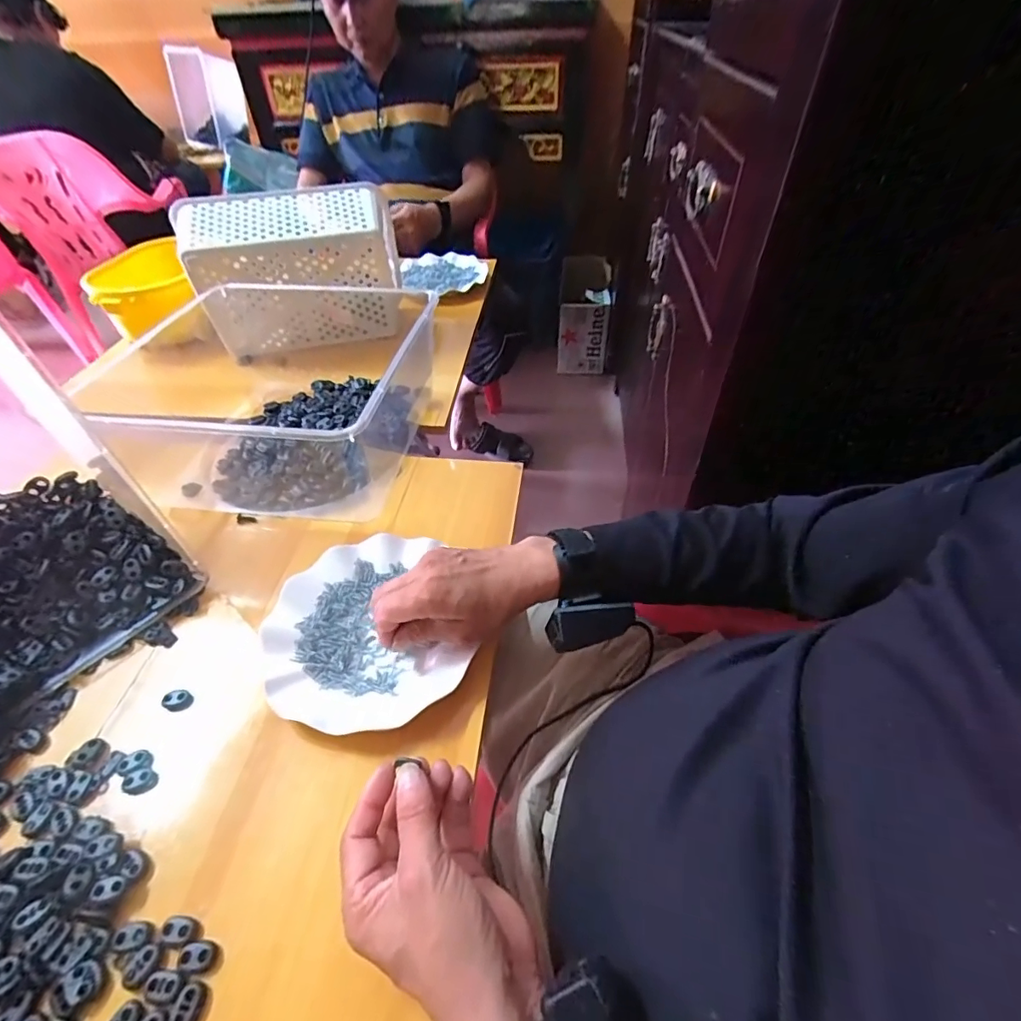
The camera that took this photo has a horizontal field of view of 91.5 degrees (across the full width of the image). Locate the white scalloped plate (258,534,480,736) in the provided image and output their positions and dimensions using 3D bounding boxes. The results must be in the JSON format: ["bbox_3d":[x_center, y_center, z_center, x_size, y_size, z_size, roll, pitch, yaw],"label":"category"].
[{"bbox_3d":[-0.127,0.103,0.429,0.156,0.022,0.177,-23,50,-18],"label":"white scalloped plate"}]

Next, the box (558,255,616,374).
[{"bbox_3d":[0.231,-0.612,1.570,0.158,0.294,0.181,4,47,6],"label":"box"}]

